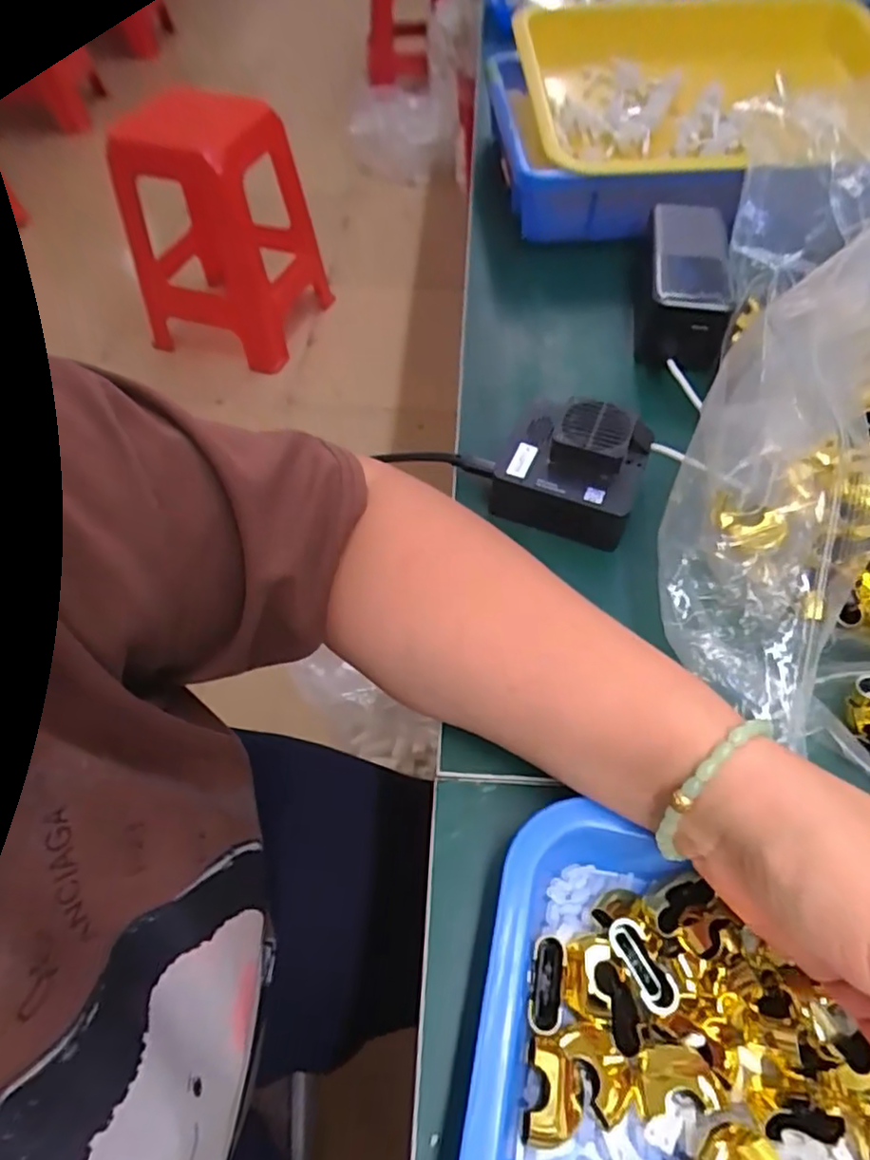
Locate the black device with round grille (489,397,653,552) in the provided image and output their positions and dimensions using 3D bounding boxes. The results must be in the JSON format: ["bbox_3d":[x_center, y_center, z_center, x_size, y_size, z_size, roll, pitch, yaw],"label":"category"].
[{"bbox_3d":[0.078,-0.063,0.367,0.077,0.047,0.068,16,58,11],"label":"black device with round grille"}]

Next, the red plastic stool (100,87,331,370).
[{"bbox_3d":[-0.519,-0.847,1.570,0.370,0.485,0.370,11,57,8],"label":"red plastic stool"}]

